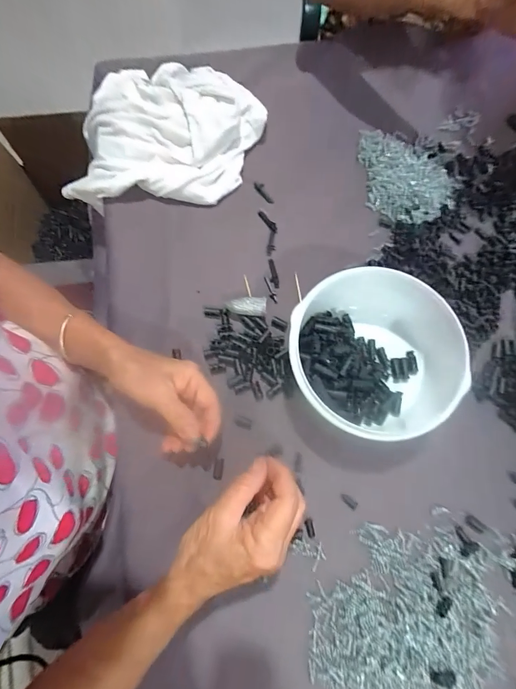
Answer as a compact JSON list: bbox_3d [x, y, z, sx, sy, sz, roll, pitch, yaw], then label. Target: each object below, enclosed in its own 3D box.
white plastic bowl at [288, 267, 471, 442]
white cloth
[{"bbox_3d":[0.112,0.011,0.352,0.160,0.060,0.163,-15,74,-5],"label":"white plastic bowl"},{"bbox_3d":[-0.121,-0.281,0.455,0.250,0.053,0.189,3,73,1],"label":"white cloth"}]

